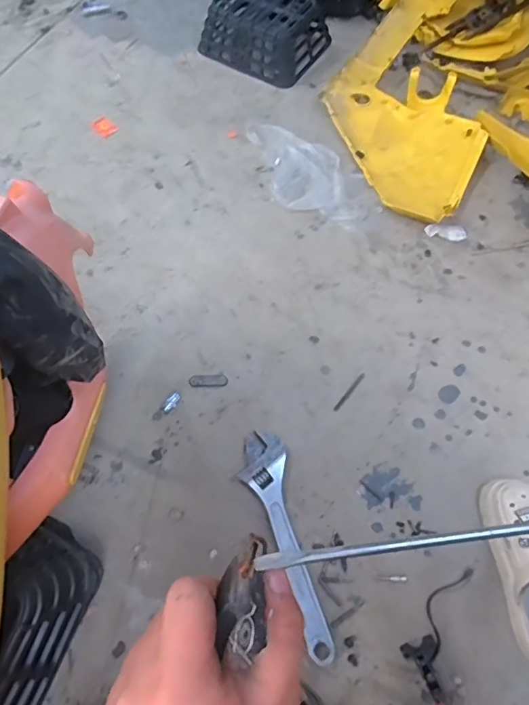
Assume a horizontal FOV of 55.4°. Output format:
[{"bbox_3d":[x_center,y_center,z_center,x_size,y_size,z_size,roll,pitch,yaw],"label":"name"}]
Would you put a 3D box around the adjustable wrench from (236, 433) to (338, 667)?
[{"bbox_3d":[0.027,0.290,0.790,0.076,0.017,0.347,-11,63,-6],"label":"adjustable wrench"}]

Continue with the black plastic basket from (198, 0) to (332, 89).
[{"bbox_3d":[-0.002,-0.880,1.366,0.297,0.115,0.227,31,66,15],"label":"black plastic basket"}]

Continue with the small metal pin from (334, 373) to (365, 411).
[{"bbox_3d":[0.159,0.074,0.945,0.010,0.004,0.095,35,68,17],"label":"small metal pin"}]

